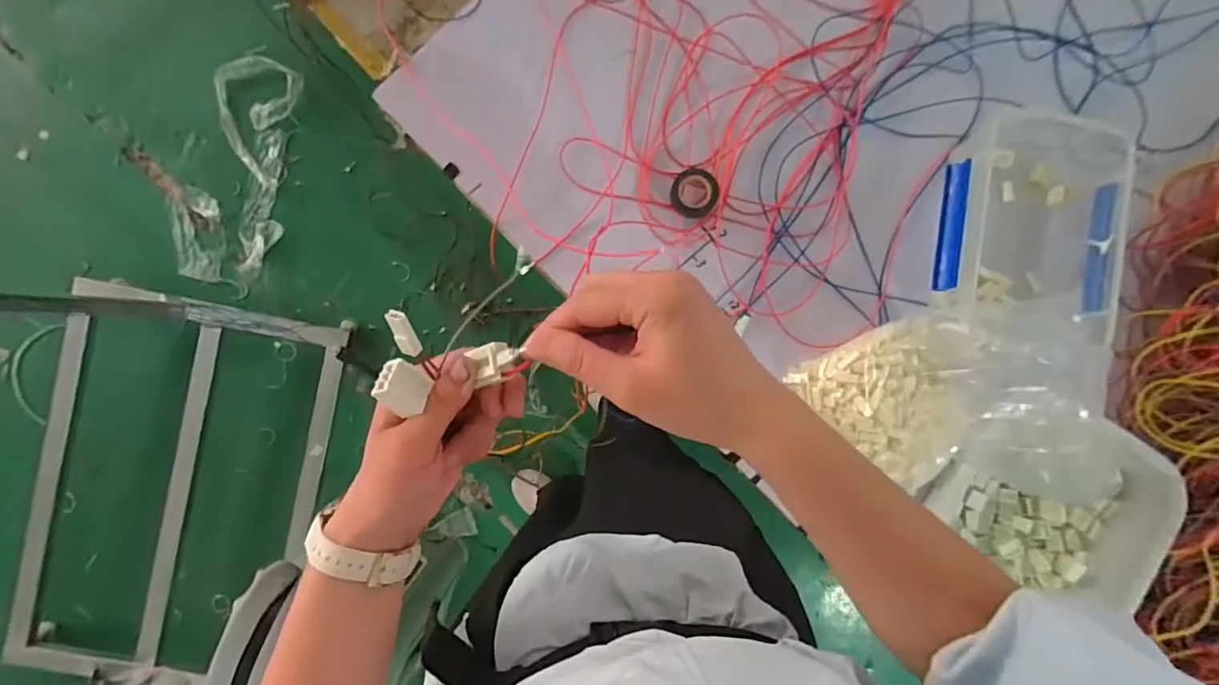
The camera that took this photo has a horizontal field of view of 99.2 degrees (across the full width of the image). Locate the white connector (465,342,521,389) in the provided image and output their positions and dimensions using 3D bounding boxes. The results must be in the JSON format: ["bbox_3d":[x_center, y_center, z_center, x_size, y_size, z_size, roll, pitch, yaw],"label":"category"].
[{"bbox_3d":[-0.061,0.010,0.276,0.027,0.011,0.020,-20,93,0],"label":"white connector"}]

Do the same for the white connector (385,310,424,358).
[{"bbox_3d":[-0.104,-0.004,0.264,0.009,0.006,0.028,-15,128,-1],"label":"white connector"}]

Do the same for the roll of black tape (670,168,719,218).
[{"bbox_3d":[0.098,-0.172,0.599,0.051,0.020,0.053,0,93,-1],"label":"roll of black tape"}]

